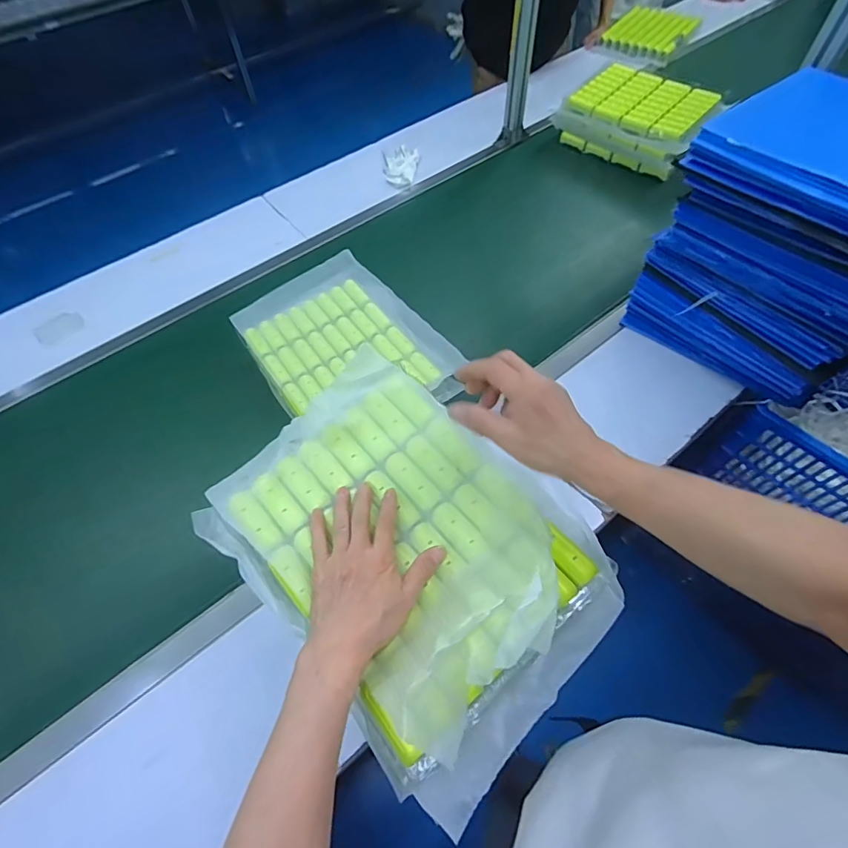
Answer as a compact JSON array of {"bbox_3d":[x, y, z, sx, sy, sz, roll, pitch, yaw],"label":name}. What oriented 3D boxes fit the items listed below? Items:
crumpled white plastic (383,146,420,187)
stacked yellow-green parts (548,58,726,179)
[{"bbox_3d":[-0.063,-0.733,1.290,0.102,0.021,0.192,-5,59,0],"label":"crumpled white plastic"},{"bbox_3d":[0.590,-0.832,1.254,0.268,0.132,0.370,-39,65,-19],"label":"stacked yellow-green parts"}]

